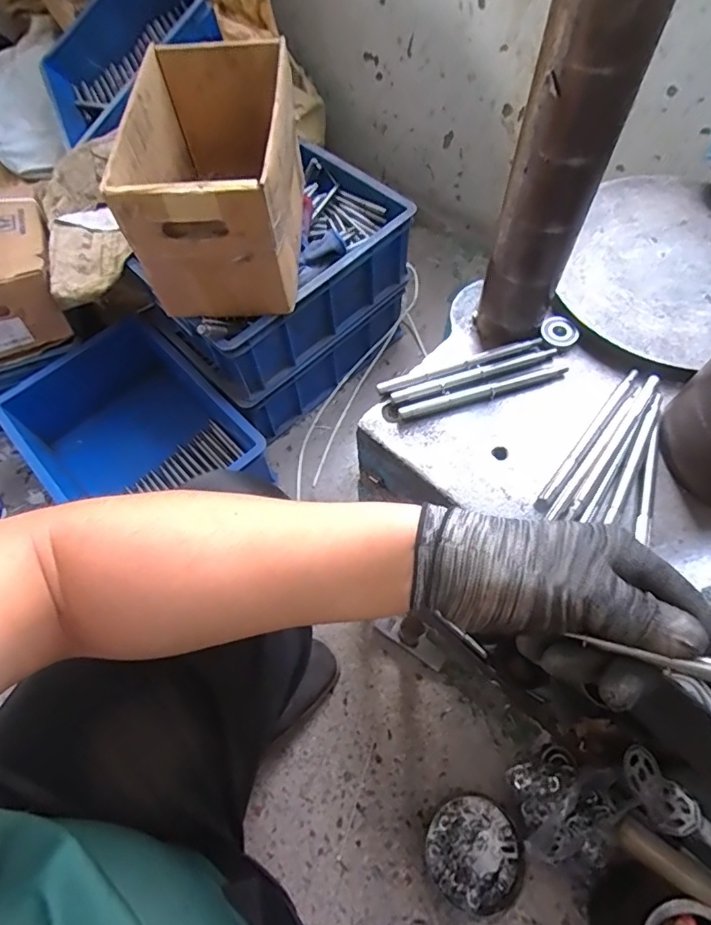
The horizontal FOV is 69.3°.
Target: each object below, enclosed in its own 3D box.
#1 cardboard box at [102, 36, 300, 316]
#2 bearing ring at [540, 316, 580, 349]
[{"bbox_3d":[-0.183,-0.396,0.725,0.196,0.193,0.310,0,63,2],"label":"cardboard box"},{"bbox_3d":[0.197,-0.126,0.499,0.034,0.008,0.031,-1,63,2],"label":"bearing ring"}]

